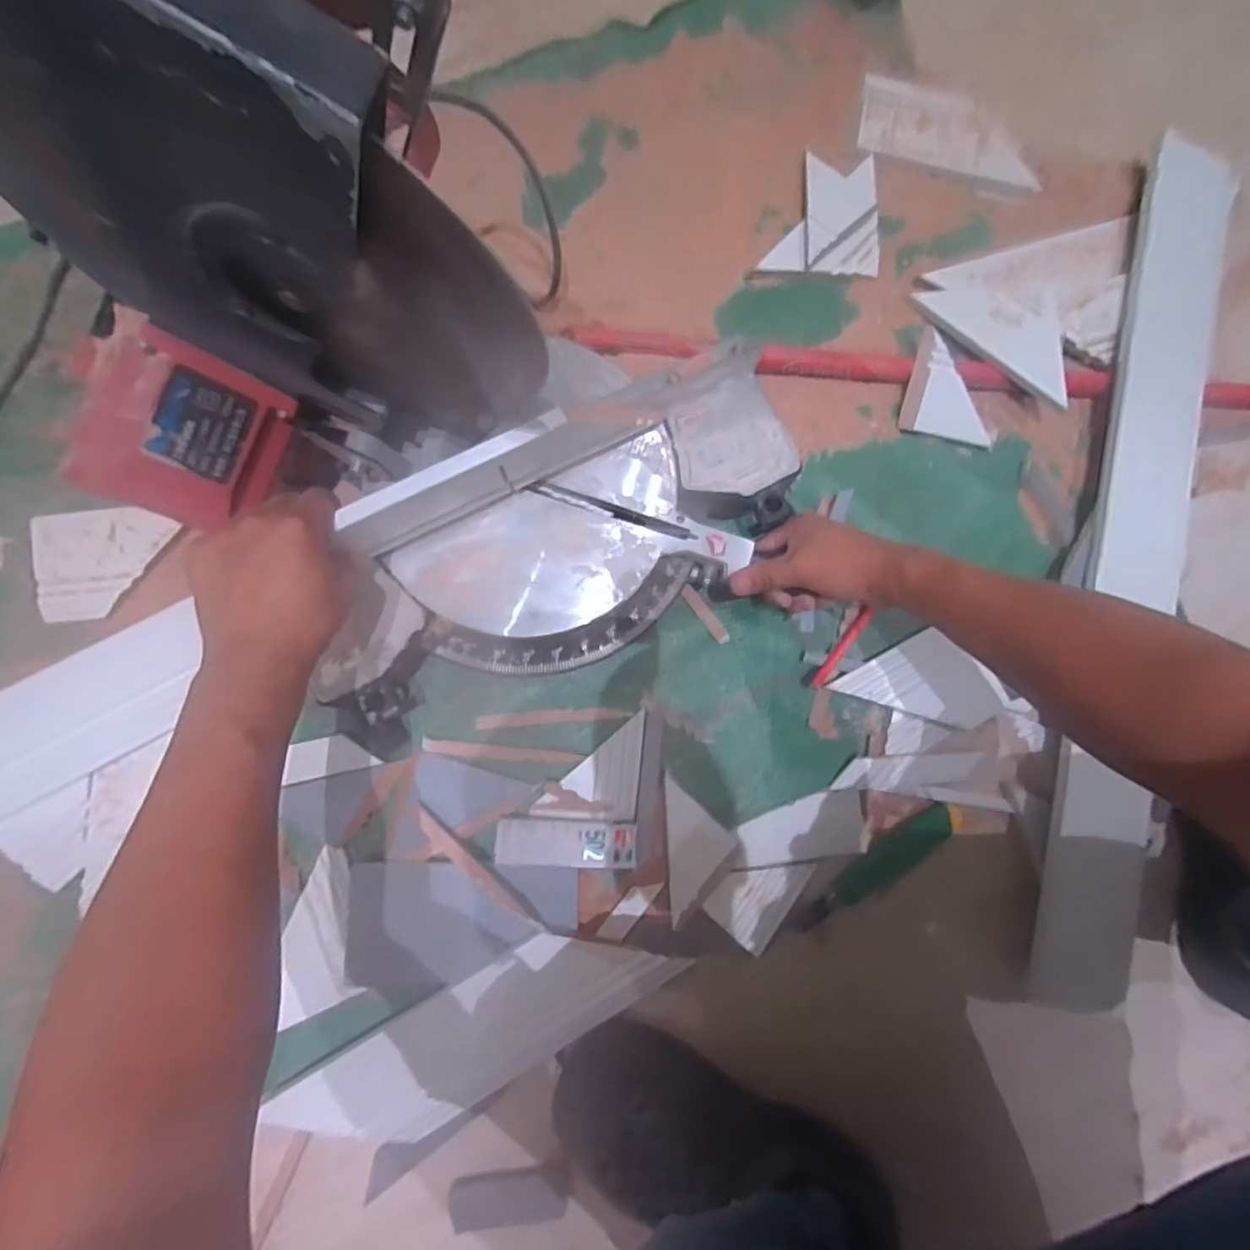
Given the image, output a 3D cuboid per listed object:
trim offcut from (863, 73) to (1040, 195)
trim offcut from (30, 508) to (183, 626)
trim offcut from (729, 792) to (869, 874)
[{"bbox_3d":[0.347,-0.524,0.638,0.197,0.019,0.073,16,82,-2],"label":"trim offcut"},{"bbox_3d":[-0.475,-0.057,0.545,0.109,0.010,0.097,-5,83,-4],"label":"trim offcut"},{"bbox_3d":[0.162,0.190,0.558,0.123,0.006,0.059,-5,83,-5],"label":"trim offcut"}]

